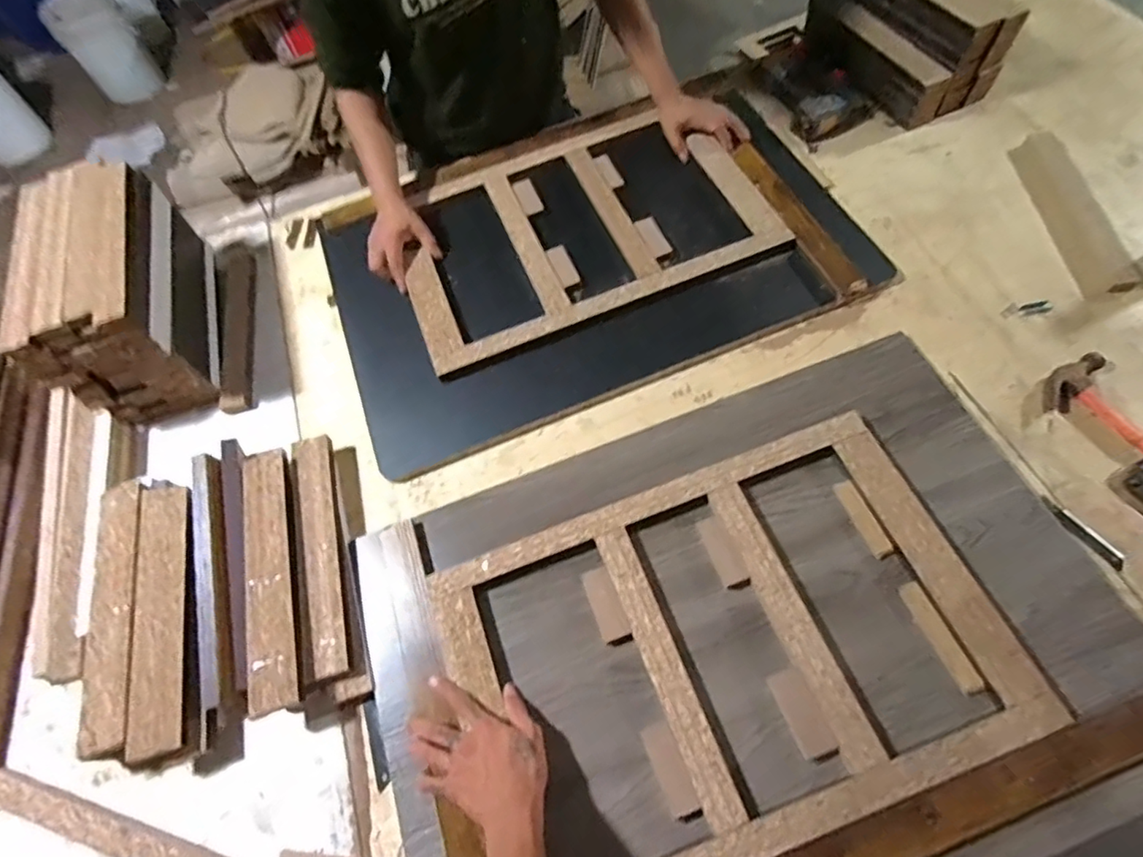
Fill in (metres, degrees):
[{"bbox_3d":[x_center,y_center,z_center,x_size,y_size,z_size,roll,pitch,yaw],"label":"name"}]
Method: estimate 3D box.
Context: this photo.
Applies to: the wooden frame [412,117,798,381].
[{"bbox_3d":[0.007,-0.333,0.940,0.574,0.034,0.375,-21,65,-7],"label":"wooden frame"}]

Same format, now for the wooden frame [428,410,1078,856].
[{"bbox_3d":[0.160,0.224,0.618,0.564,0.030,0.368,-20,65,-6],"label":"wooden frame"}]

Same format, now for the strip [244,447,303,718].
[{"bbox_3d":[-0.356,0.167,0.690,0.050,0.030,0.313,-17,63,-2],"label":"strip"}]

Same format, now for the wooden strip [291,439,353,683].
[{"bbox_3d":[-0.309,0.146,0.722,0.043,0.028,0.309,-17,65,-5],"label":"wooden strip"}]

